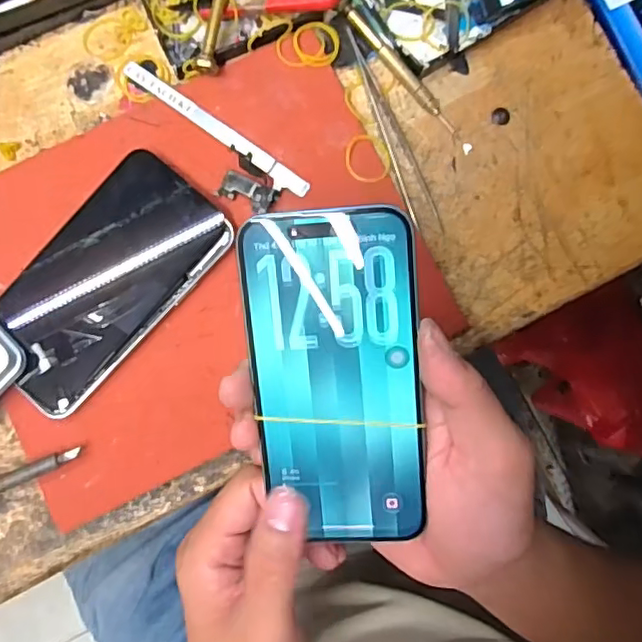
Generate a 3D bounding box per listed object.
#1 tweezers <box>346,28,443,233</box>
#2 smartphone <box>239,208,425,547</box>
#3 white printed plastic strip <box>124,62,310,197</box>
[{"bbox_3d":[0.042,-0.113,0.352,0.015,0.009,0.125,-21,86,-3],"label":"tweezers"},{"bbox_3d":[0.006,0.026,0.247,0.069,0.004,0.142,-3,103,7],"label":"smartphone"},{"bbox_3d":[-0.061,-0.112,0.342,0.128,0.010,0.013,36,85,1],"label":"white printed plastic strip"}]

